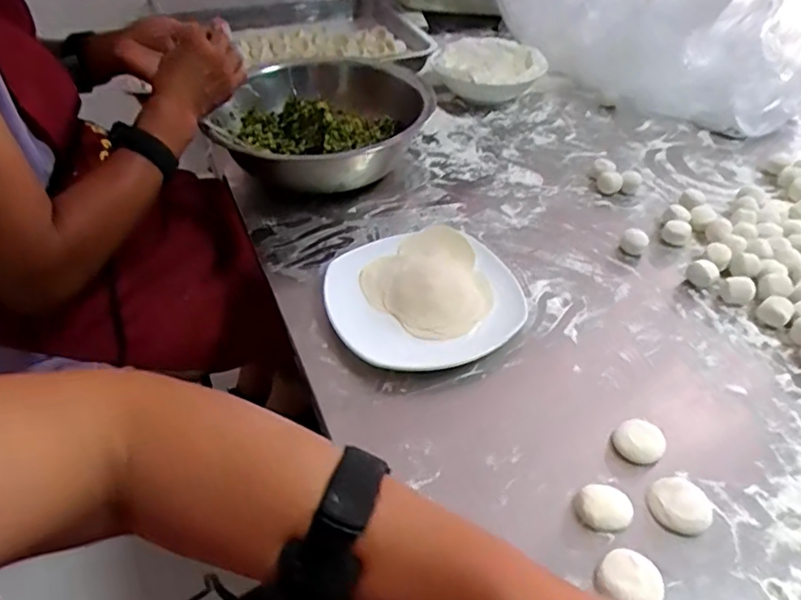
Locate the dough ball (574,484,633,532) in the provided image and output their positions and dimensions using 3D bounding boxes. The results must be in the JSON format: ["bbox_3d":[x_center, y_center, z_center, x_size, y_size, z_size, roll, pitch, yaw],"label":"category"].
[{"bbox_3d":[0.144,0.148,0.420,0.038,0.014,0.030,4,44,6],"label":"dough ball"}]

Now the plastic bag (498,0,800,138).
[{"bbox_3d":[0.405,-0.413,0.912,0.249,0.156,0.449,-33,52,-29],"label":"plastic bag"}]

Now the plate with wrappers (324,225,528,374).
[{"bbox_3d":[0.020,-0.009,0.561,0.175,0.041,0.173,-15,45,-14],"label":"plate with wrappers"}]

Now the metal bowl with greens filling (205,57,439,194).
[{"bbox_3d":[-0.096,-0.219,0.758,0.254,0.097,0.254,-3,43,-1],"label":"metal bowl with greens filling"}]

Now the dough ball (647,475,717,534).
[{"bbox_3d":[0.198,0.145,0.421,0.040,0.013,0.041,-1,43,1],"label":"dough ball"}]

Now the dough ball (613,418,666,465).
[{"bbox_3d":[0.185,0.109,0.460,0.037,0.016,0.035,-1,43,1],"label":"dough ball"}]

